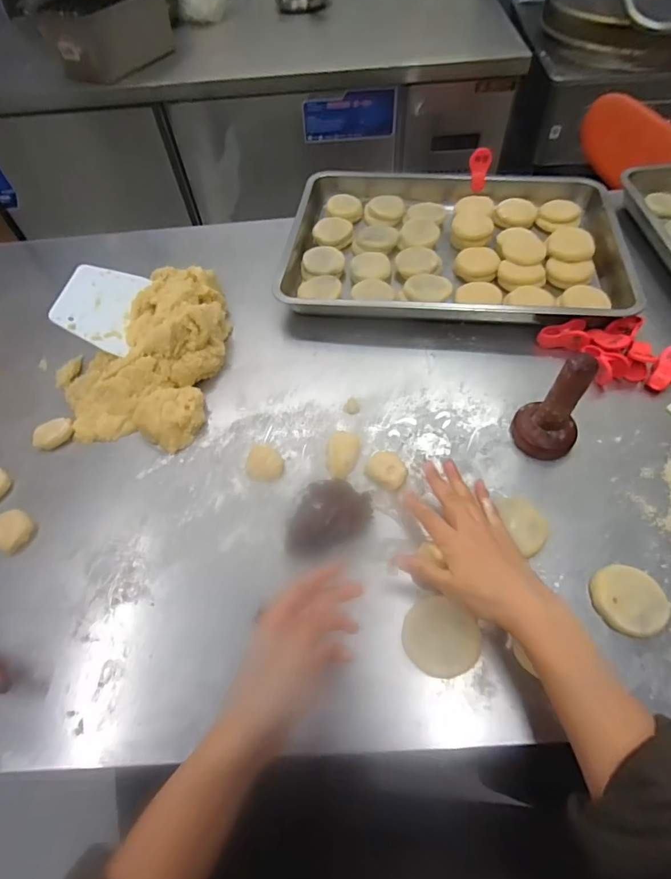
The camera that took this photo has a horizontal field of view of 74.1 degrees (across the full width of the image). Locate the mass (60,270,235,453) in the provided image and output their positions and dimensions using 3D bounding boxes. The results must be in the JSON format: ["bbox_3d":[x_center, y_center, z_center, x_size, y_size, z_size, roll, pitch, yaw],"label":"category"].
[{"bbox_3d":[-0.261,-0.129,0.595,0.217,0.067,0.281,4,58,8],"label":"mass"}]

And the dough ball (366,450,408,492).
[{"bbox_3d":[0.060,0.032,0.499,0.044,0.017,0.047,-2,57,3],"label":"dough ball"}]

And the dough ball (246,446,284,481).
[{"bbox_3d":[-0.081,0.028,0.511,0.041,0.020,0.035,4,58,7],"label":"dough ball"}]

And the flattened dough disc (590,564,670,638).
[{"bbox_3d":[0.272,0.148,0.412,0.059,0.015,0.062,-2,57,3],"label":"flattened dough disc"}]

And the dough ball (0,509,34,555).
[{"bbox_3d":[-0.354,0.099,0.486,0.039,0.017,0.041,-2,57,3],"label":"dough ball"}]

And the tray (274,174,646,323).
[{"bbox_3d":[0.175,-0.319,0.700,0.482,0.039,0.370,5,58,8],"label":"tray"}]

